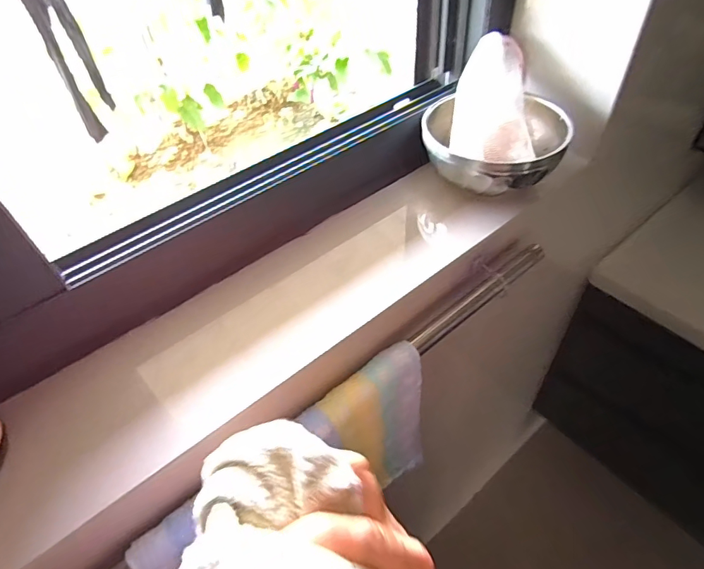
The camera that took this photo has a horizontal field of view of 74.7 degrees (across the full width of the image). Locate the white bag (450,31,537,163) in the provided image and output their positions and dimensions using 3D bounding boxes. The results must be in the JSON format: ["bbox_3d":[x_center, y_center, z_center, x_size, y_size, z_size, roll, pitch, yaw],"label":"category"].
[{"bbox_3d":[0.135,-0.176,0.460,0.075,0.045,0.136,6,73,-9],"label":"white bag"}]

